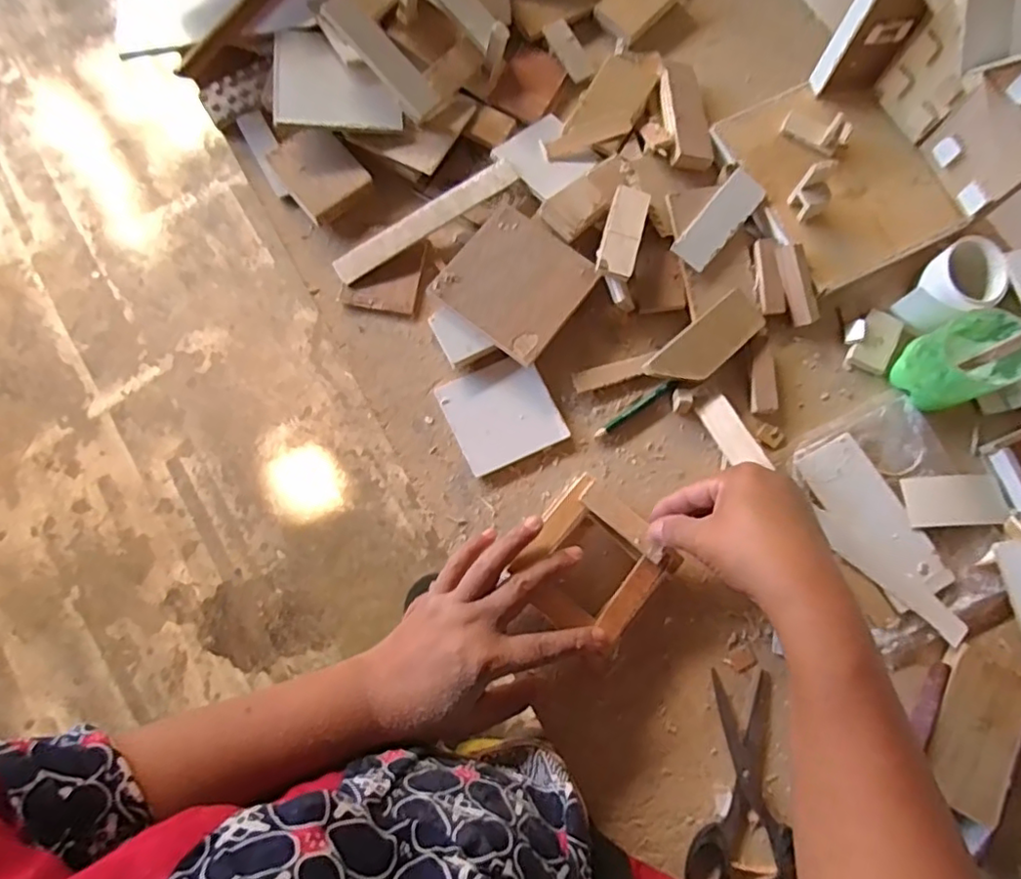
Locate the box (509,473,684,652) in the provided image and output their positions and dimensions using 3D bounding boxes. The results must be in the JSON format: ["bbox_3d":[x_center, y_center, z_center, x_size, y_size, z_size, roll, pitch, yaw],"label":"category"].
[{"bbox_3d":[0.058,0.091,0.434,0.092,0.039,0.093,41,81,10],"label":"box"}]

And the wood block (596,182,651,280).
[{"bbox_3d":[0.090,-0.164,0.474,0.030,0.007,0.079,15,75,9],"label":"wood block"}]

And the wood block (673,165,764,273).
[{"bbox_3d":[0.170,-0.178,0.488,0.031,0.014,0.090,39,80,9],"label":"wood block"}]

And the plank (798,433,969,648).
[{"bbox_3d":[0.278,0.076,0.449,0.060,0.005,0.159,-30,78,-6],"label":"plank"}]

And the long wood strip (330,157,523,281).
[{"bbox_3d":[-0.070,-0.180,0.492,0.164,0.005,0.023,-33,96,-3],"label":"long wood strip"}]

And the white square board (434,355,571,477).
[{"bbox_3d":[-0.007,-0.021,0.469,0.080,0.004,0.078,-25,80,-2],"label":"white square board"}]

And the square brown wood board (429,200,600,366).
[{"bbox_3d":[0.005,-0.124,0.474,0.101,0.009,0.099,38,81,4],"label":"square brown wood board"}]

